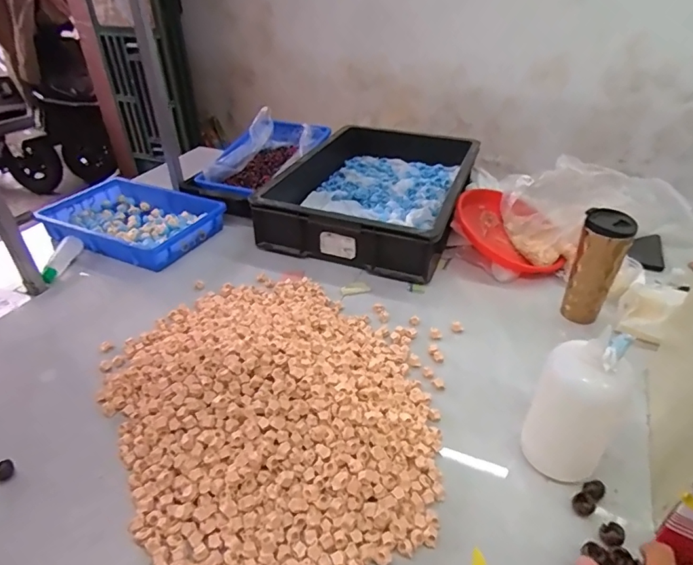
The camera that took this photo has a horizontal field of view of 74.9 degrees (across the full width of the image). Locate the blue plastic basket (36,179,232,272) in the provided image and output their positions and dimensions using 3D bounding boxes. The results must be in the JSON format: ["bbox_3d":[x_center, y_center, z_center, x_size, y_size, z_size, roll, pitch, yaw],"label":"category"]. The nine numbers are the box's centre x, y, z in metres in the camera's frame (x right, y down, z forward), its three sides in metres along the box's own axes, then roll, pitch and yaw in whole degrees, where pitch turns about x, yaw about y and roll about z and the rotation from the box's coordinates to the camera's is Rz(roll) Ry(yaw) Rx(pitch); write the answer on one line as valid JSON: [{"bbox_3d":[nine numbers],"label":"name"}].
[{"bbox_3d":[-0.494,-0.137,1.056,0.354,0.073,0.263,16,39,21],"label":"blue plastic basket"}]

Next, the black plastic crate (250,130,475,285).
[{"bbox_3d":[0.089,-0.254,1.144,0.407,0.105,0.599,13,38,17],"label":"black plastic crate"}]

